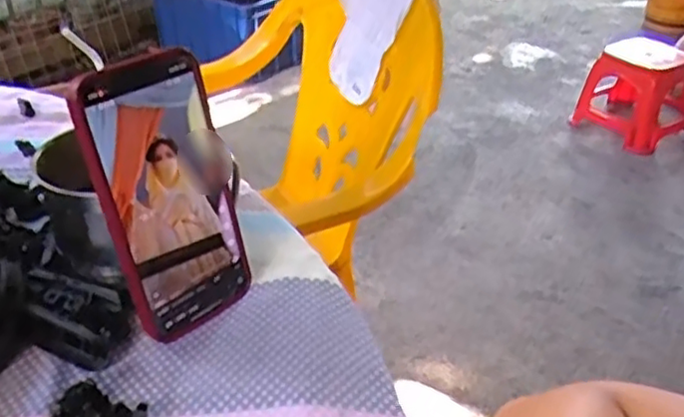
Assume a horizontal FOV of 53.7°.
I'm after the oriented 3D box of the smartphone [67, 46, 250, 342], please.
[{"bbox_3d":[-0.096,-0.005,0.387,0.077,0.161,0.007,-29,32,-37],"label":"smartphone"}]

